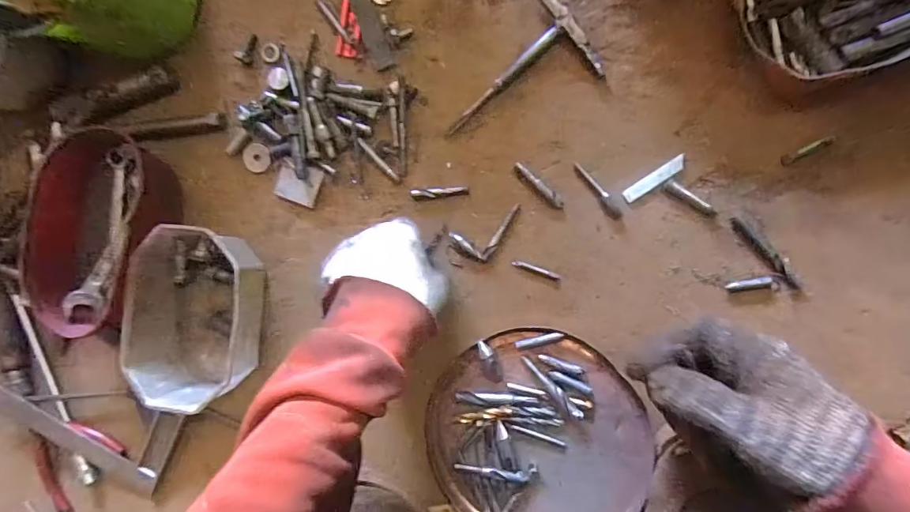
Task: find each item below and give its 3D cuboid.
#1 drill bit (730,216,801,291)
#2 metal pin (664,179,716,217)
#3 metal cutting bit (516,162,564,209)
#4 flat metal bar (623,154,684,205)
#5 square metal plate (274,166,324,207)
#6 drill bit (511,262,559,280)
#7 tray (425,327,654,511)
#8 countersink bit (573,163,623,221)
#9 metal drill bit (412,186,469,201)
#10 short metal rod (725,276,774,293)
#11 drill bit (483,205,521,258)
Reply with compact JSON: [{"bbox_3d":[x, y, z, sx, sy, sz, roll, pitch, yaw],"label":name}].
[{"bbox_3d":[0.274,-0.003,0.390,0.009,0.007,0.080,-40,89,10],"label":"drill bit"},{"bbox_3d":[0.212,-0.052,0.398,0.051,0.009,0.010,37,99,3],"label":"metal pin"},{"bbox_3d":[0.081,-0.068,0.427,0.060,0.009,0.009,41,100,2],"label":"metal cutting bit"},{"bbox_3d":[0.185,-0.071,0.408,0.061,0.004,0.014,-34,67,13],"label":"flat metal bar"},{"bbox_3d":[-0.167,-0.078,0.471,0.049,0.004,0.042,20,105,8],"label":"square metal plate"},{"bbox_3d":[0.080,0.013,0.432,0.048,0.004,0.006,18,98,6],"label":"drill bit"},{"bbox_3d":[0.073,0.177,0.423,0.200,0.033,0.205,1,96,8],"label":"tray"},{"bbox_3d":[0.134,-0.061,0.416,0.012,0.007,0.065,-39,89,10],"label":"countersink bit"},{"bbox_3d":[-0.016,-0.065,0.448,0.058,0.007,0.011,-4,95,9],"label":"metal drill bit"},{"bbox_3d":[0.263,0.026,0.393,0.037,0.008,0.011,-10,94,9],"label":"short metal rod"},{"bbox_3d":[0.046,-0.024,0.436,0.009,0.005,0.062,33,99,4],"label":"drill bit"}]

